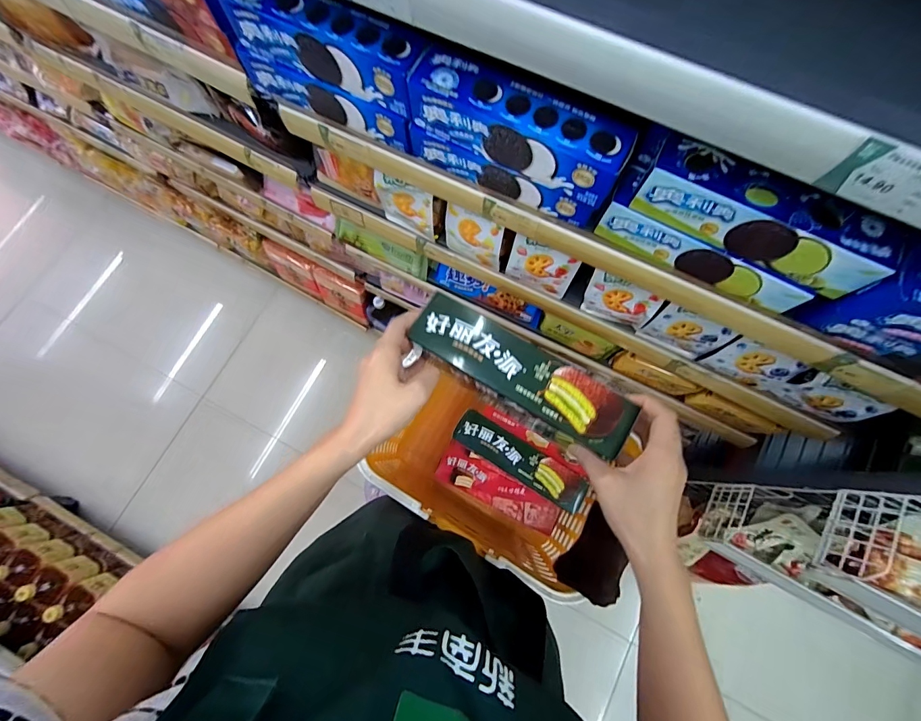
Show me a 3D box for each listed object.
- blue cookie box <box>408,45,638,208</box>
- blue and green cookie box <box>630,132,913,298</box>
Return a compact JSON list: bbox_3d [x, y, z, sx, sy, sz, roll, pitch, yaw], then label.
[{"bbox_3d":[0.054,-0.222,0.382,0.211,0.061,0.048,28,78,6],"label":"blue cookie box"},{"bbox_3d":[0.264,-0.130,0.356,0.214,0.055,0.048,28,78,6],"label":"blue and green cookie box"}]

